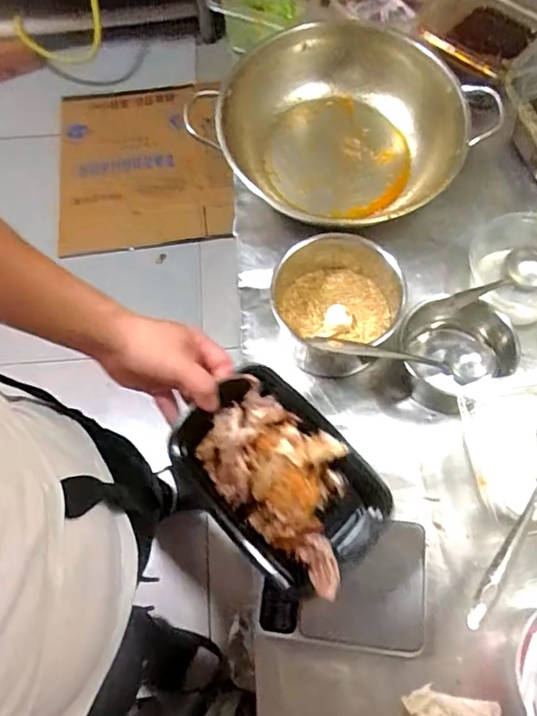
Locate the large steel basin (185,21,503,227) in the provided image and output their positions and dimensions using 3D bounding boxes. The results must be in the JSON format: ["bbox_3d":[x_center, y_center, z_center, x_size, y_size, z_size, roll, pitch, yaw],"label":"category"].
[{"bbox_3d":[0.109,-0.315,0.802,0.309,0.125,0.318,-1,68,2],"label":"large steel basin"}]

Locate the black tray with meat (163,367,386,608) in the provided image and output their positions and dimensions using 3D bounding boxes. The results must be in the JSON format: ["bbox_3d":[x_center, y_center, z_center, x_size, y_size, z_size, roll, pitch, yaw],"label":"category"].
[{"bbox_3d":[0.013,0.119,0.560,0.136,0.063,0.206,-42,73,-14],"label":"black tray with meat"}]

